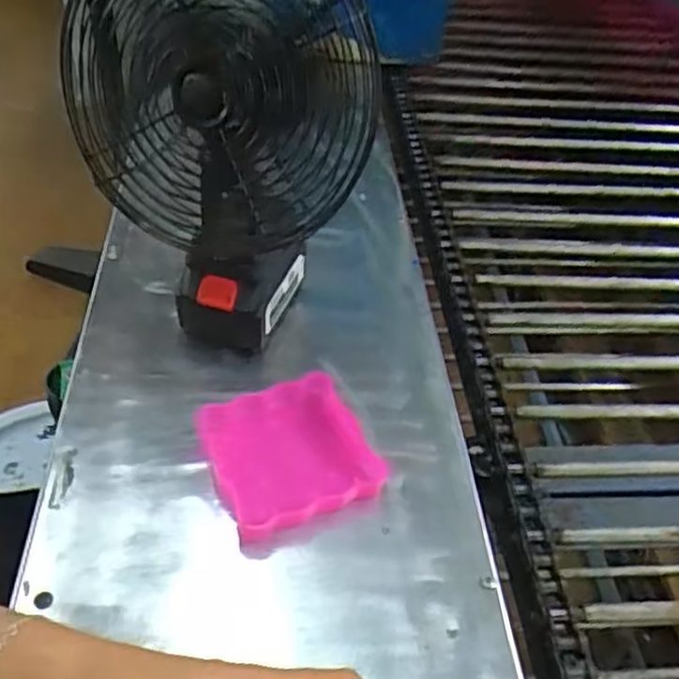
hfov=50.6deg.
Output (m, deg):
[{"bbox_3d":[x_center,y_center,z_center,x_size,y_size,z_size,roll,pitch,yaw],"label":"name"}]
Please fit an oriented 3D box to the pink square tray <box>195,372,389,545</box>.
[{"bbox_3d":[-0.036,0.078,0.512,0.107,0.017,0.111,-14,47,-21],"label":"pink square tray"}]

